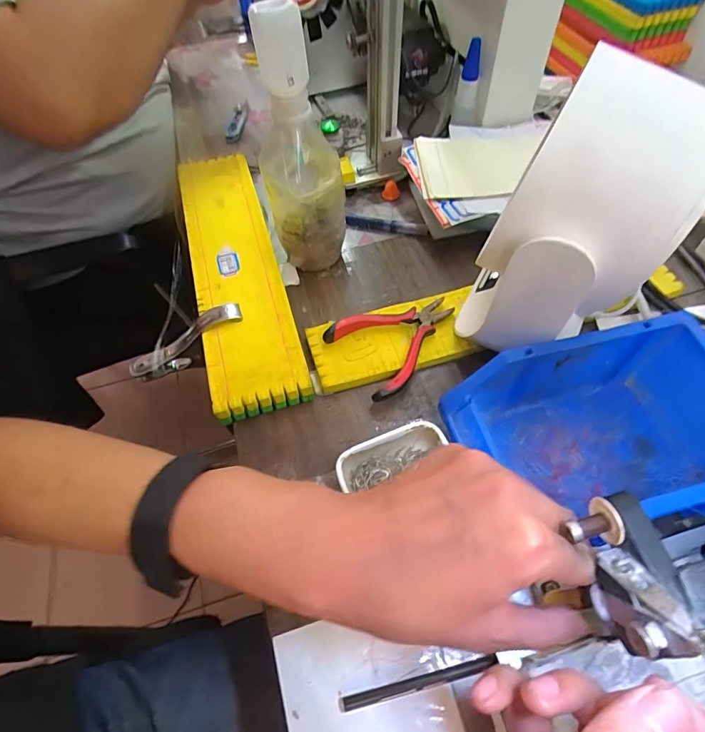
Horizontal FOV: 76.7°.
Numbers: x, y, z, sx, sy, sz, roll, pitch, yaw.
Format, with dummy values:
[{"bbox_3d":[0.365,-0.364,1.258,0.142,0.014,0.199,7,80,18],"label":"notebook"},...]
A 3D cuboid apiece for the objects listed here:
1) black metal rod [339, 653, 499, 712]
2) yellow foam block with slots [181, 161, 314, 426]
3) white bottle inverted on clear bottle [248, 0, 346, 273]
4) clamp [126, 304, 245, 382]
[{"bbox_3d":[0.040,0.189,0.264,0.095,0.007,0.007,-12,57,-7],"label":"black metal rod"},{"bbox_3d":[-0.123,-0.111,0.455,0.080,0.031,0.358,-15,58,-9],"label":"yellow foam block with slots"},{"bbox_3d":[-0.044,-0.179,0.383,0.067,0.228,0.067,-12,57,-7],"label":"white bottle inverted on clear bottle"},{"bbox_3d":[-0.152,-0.022,0.407,0.117,0.030,0.019,-33,57,14],"label":"clamp"}]

